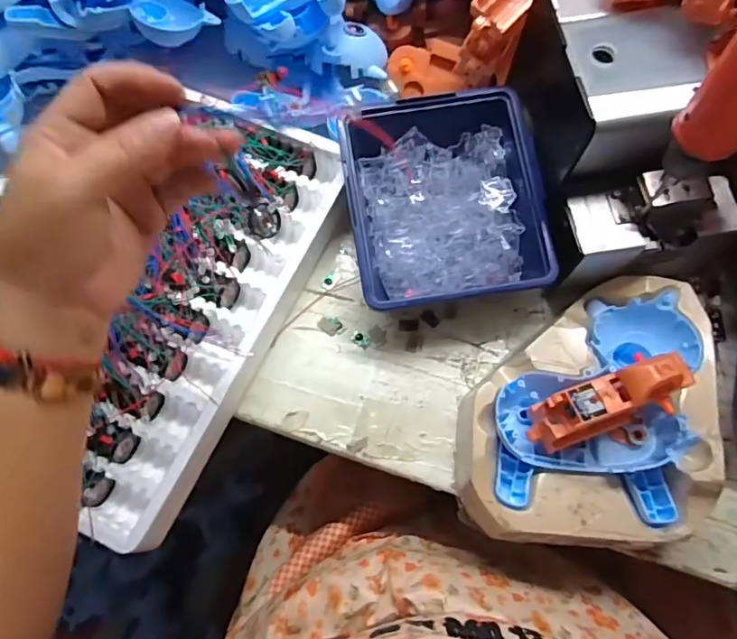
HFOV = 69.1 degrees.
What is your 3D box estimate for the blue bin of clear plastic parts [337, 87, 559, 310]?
[{"bbox_3d":[0.059,-0.088,0.431,0.146,0.073,0.166,-6,70,0],"label":"blue bin of clear plastic parts"}]

